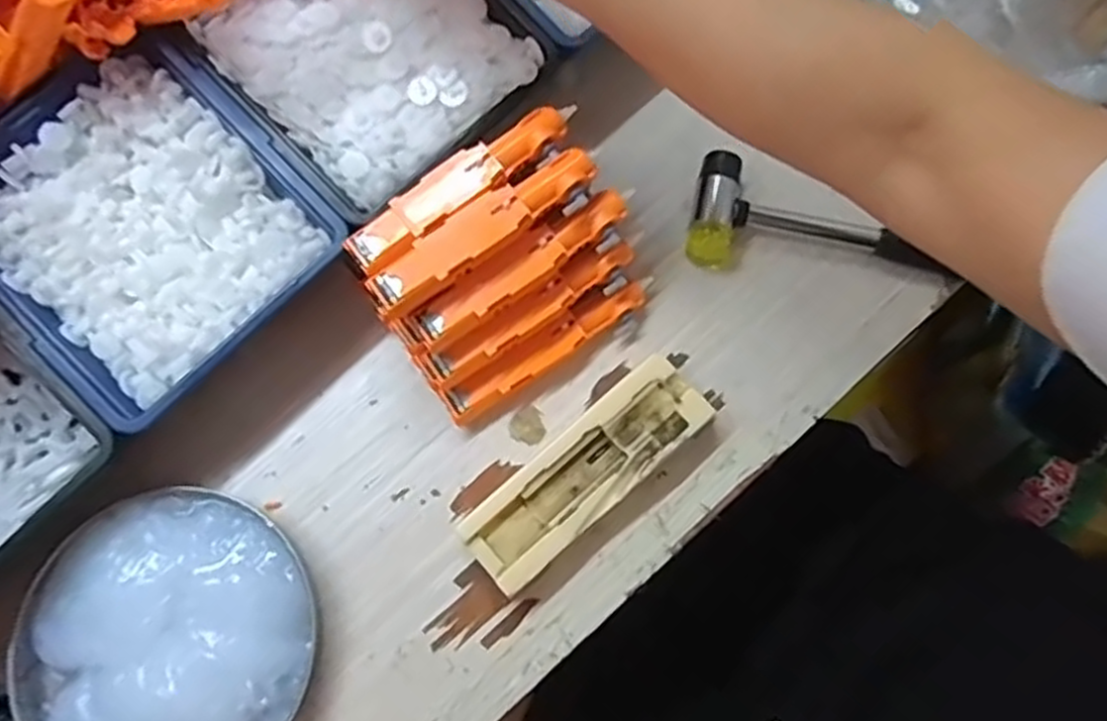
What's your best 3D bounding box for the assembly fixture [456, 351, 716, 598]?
[{"bbox_3d":[0.017,0.057,0.394,0.137,0.024,0.044,-40,79,-9],"label":"assembly fixture"}]

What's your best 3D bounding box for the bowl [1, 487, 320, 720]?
[{"bbox_3d":[-0.191,0.139,0.374,0.144,0.026,0.140,0,75,0],"label":"bowl"}]

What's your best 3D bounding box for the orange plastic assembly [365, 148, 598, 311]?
[{"bbox_3d":[-0.033,-0.063,0.364,0.120,0.017,0.026,-33,77,-8],"label":"orange plastic assembly"}]

